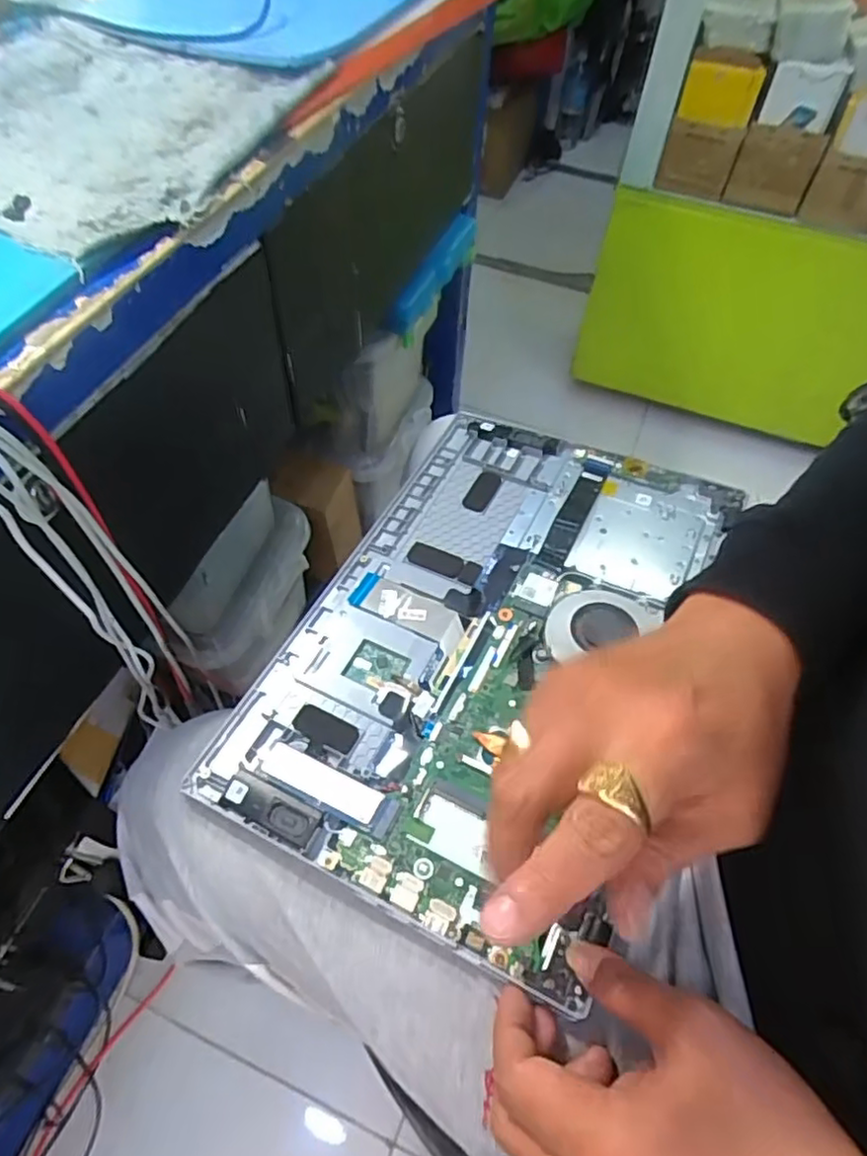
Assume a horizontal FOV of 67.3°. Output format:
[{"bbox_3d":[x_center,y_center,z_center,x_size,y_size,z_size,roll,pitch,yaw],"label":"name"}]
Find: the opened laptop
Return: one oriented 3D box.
[{"bbox_3d":[0.032,0.025,0.427,0.236,0.024,0.355,22,58,12],"label":"opened laptop"}]

